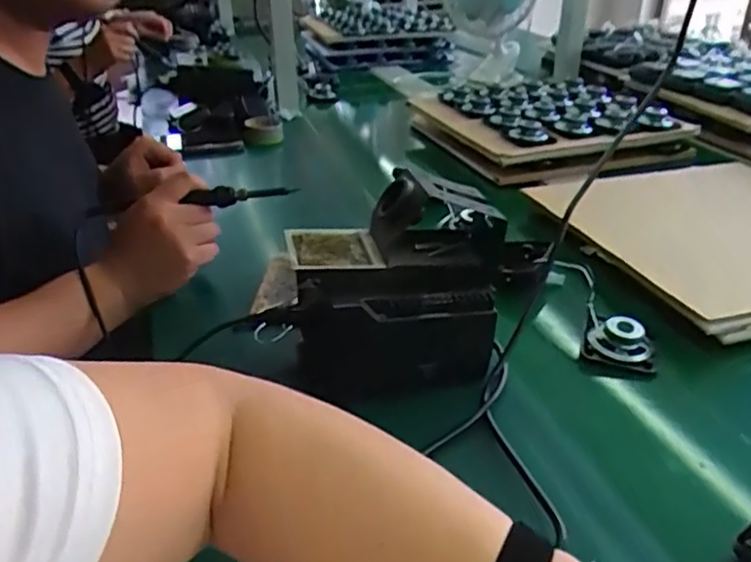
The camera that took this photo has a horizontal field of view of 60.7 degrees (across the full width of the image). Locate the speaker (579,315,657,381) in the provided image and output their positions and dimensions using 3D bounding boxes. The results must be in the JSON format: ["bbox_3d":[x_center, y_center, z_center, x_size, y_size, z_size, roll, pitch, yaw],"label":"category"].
[{"bbox_3d":[0.214,0.058,0.564,0.060,0.032,0.051,6,37,18],"label":"speaker"}]

